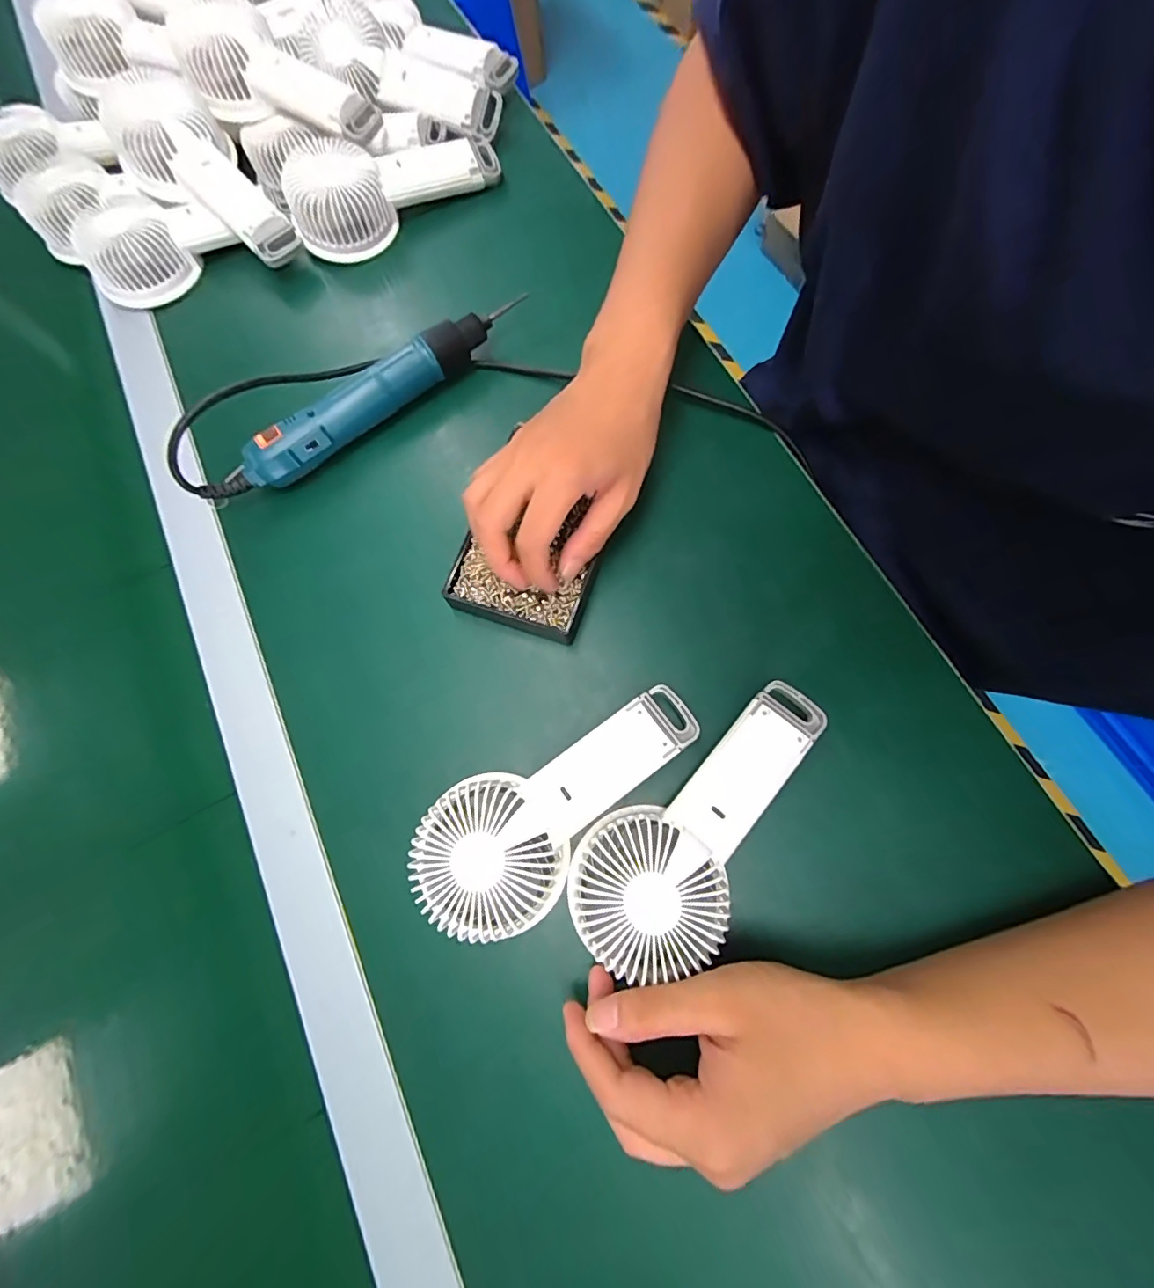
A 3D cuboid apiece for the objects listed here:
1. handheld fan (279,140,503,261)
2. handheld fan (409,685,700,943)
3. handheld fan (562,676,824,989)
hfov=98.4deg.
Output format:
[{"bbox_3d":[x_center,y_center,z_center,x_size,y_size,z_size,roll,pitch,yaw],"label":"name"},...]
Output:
[{"bbox_3d":[-0.162,-0.403,0.432,0.178,0.045,0.070,-32,74,-5],"label":"handheld fan"},{"bbox_3d":[-0.007,0.090,0.284,0.175,0.030,0.076,-32,74,-5],"label":"handheld fan"},{"bbox_3d":[0.072,0.097,0.278,0.074,0.043,0.176,44,78,8],"label":"handheld fan"}]

